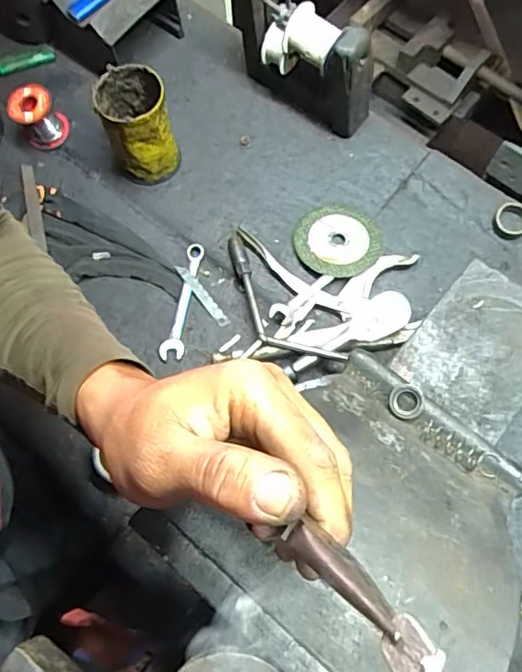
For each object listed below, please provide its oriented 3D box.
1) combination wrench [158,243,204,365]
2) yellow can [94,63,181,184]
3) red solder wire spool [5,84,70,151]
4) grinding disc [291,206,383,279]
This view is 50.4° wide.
[{"bbox_3d":[-0.089,-0.039,0.629,0.025,0.009,0.139,9,78,12],"label":"combination wrench"},{"bbox_3d":[-0.139,-0.237,0.635,0.069,0.120,0.075,0,70,1],"label":"yellow can"},{"bbox_3d":[-0.273,-0.269,0.682,0.058,0.061,0.050,-26,72,-8],"label":"red solder wire spool"},{"bbox_3d":[0.088,-0.108,0.634,0.093,0.015,0.091,0,70,1],"label":"grinding disc"}]

